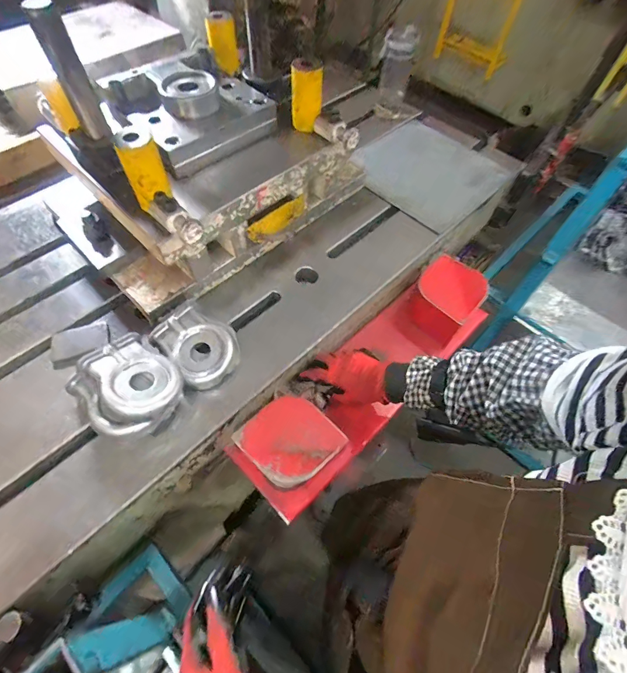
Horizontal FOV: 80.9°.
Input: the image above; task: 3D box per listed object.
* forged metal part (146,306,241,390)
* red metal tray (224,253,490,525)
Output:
[{"bbox_3d":[-0.177,0.014,0.574,0.135,0.054,0.100,40,64,21],"label":"forged metal part"},{"bbox_3d":[0.102,0.058,0.617,0.158,0.151,0.503,37,60,20],"label":"red metal tray"}]

